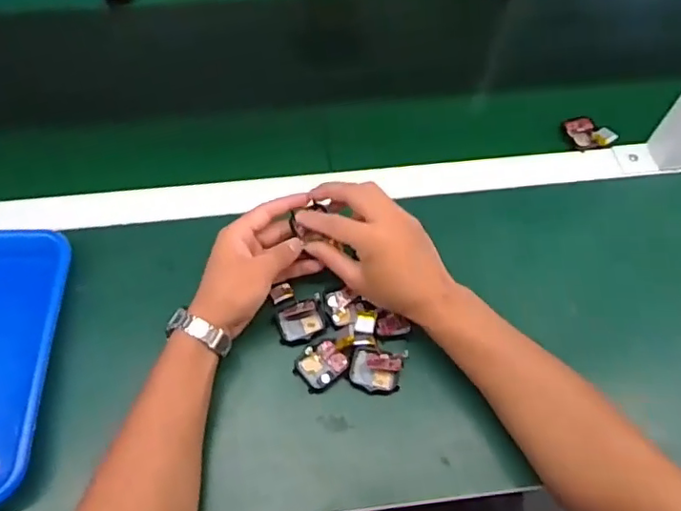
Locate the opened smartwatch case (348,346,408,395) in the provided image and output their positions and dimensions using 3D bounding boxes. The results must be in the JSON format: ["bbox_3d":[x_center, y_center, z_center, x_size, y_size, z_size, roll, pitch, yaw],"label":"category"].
[{"bbox_3d":[0.032,0.102,0.518,0.046,0.015,0.038,15,62,7],"label":"opened smartwatch case"}]

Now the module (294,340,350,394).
[{"bbox_3d":[-0.018,0.099,0.525,0.043,0.006,0.039,-38,68,-19],"label":"module"}]

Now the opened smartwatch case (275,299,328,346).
[{"bbox_3d":[-0.037,0.062,0.542,0.044,0.009,0.040,-12,62,-7],"label":"opened smartwatch case"}]

